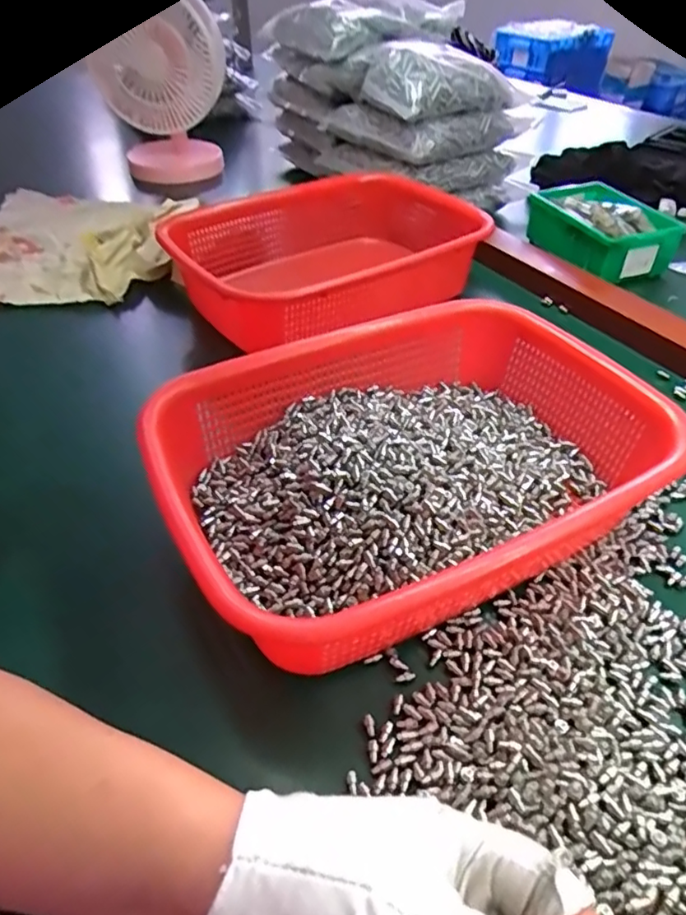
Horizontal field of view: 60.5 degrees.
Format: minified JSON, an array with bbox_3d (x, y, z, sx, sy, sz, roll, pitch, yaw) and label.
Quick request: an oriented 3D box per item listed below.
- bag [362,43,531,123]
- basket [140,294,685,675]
[{"bbox_3d":[0.111,-0.438,0.679,0.162,0.055,0.135,-19,45,-18],"label":"bag"},{"bbox_3d":[0.042,0.004,0.358,0.279,0.072,0.206,-20,46,-20],"label":"basket"}]

